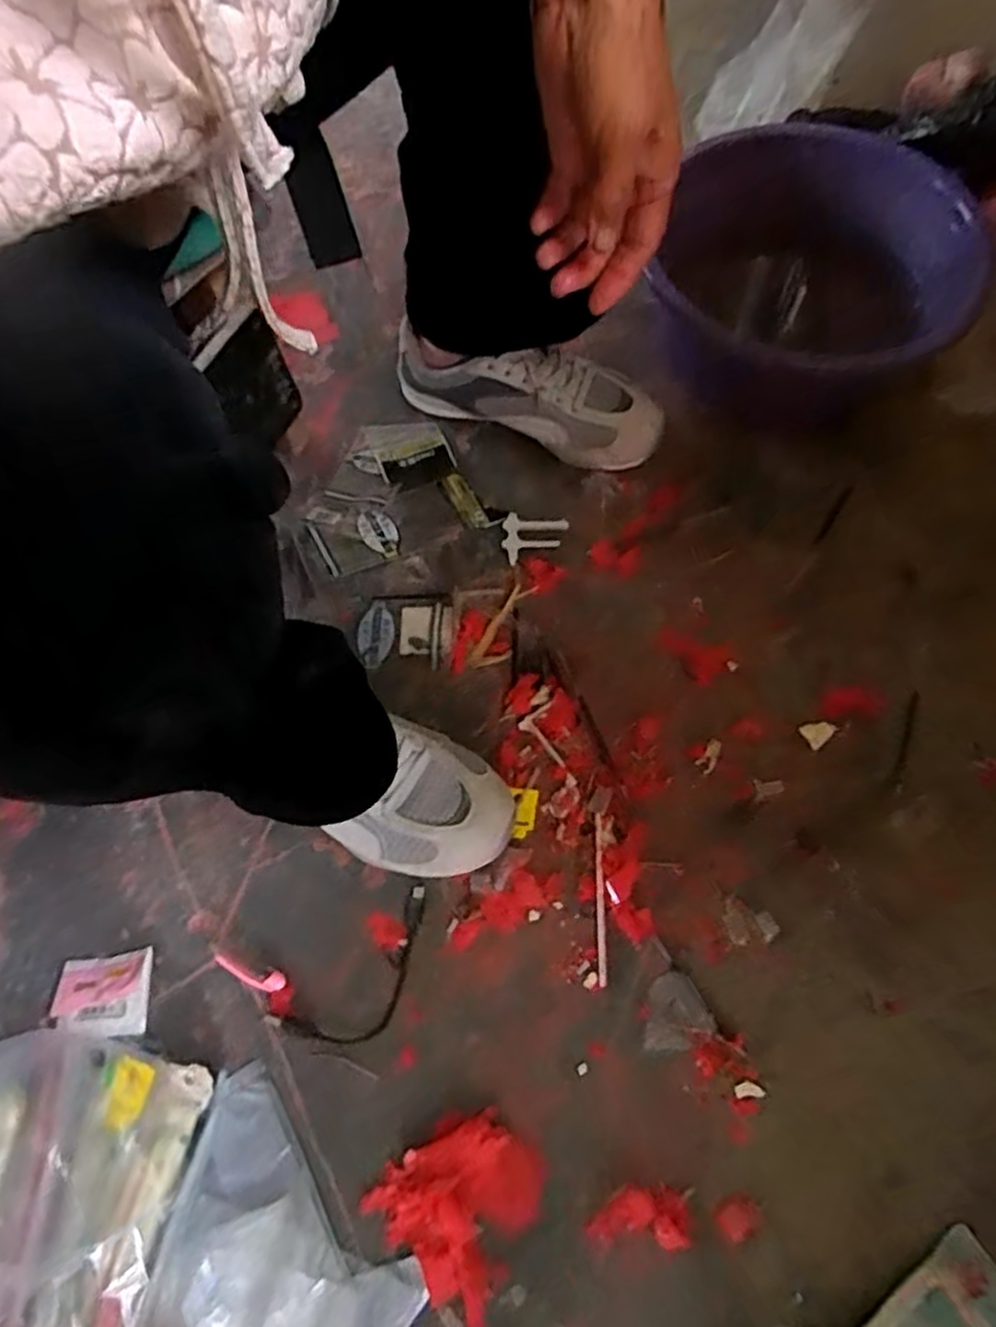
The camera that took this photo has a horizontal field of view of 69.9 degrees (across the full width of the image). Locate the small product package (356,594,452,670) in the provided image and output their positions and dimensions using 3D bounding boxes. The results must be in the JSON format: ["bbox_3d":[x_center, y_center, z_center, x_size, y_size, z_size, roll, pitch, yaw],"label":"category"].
[{"bbox_3d":[-0.078,-0.028,0.592,0.076,0.014,0.063,4,66,5],"label":"small product package"}]

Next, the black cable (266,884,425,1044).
[{"bbox_3d":[-0.086,0.215,0.483,0.127,0.011,0.055,-41,70,-14],"label":"black cable"}]

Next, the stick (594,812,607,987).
[{"bbox_3d":[0.073,0.165,0.505,0.006,0.004,0.114,0,66,3],"label":"stick"}]

